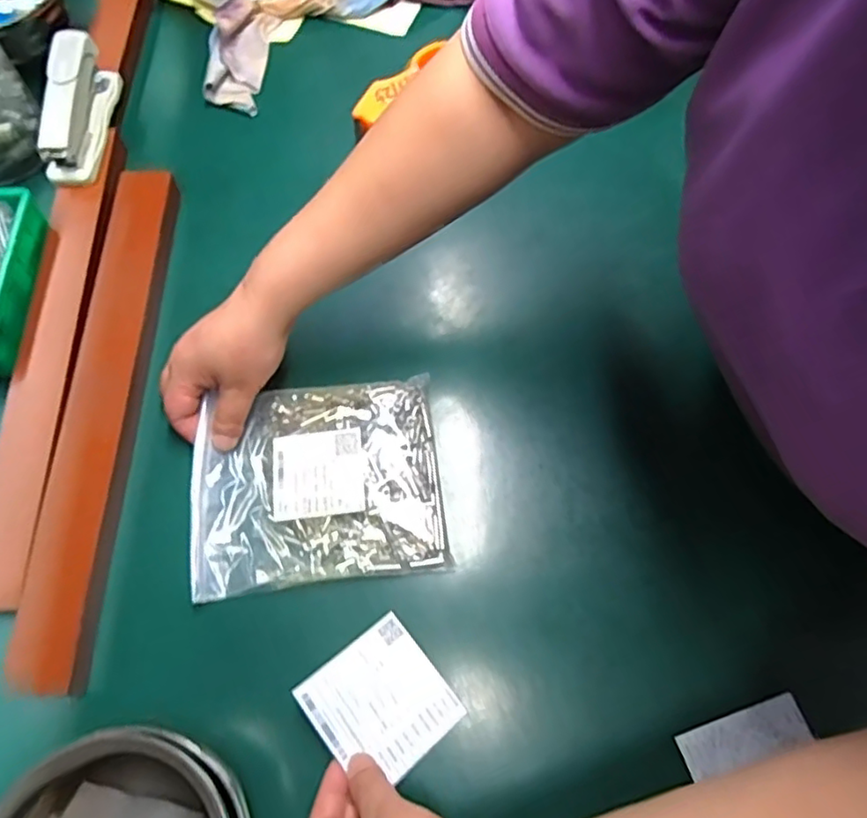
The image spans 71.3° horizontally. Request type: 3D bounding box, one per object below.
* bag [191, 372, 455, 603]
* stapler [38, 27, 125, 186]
[{"bbox_3d":[-0.082,0.050,0.426,0.167,0.017,0.139,-7,67,-4],"label":"bag"},{"bbox_3d":[-0.297,-0.252,0.504,0.035,0.062,0.122,1,67,-1],"label":"stapler"}]

